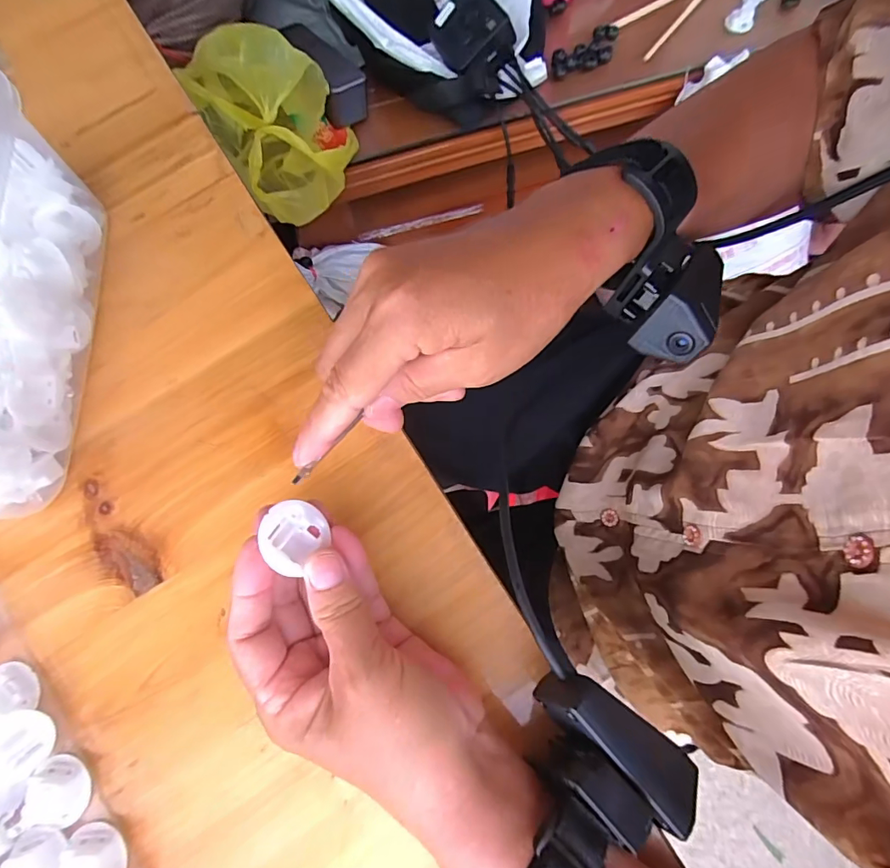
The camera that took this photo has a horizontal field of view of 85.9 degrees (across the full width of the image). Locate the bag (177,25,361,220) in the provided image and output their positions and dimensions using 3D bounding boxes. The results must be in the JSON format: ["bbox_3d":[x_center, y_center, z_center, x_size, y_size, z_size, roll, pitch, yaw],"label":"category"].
[{"bbox_3d":[-0.178,-0.343,0.526,0.134,0.115,0.168,-35,76,-7],"label":"bag"}]

